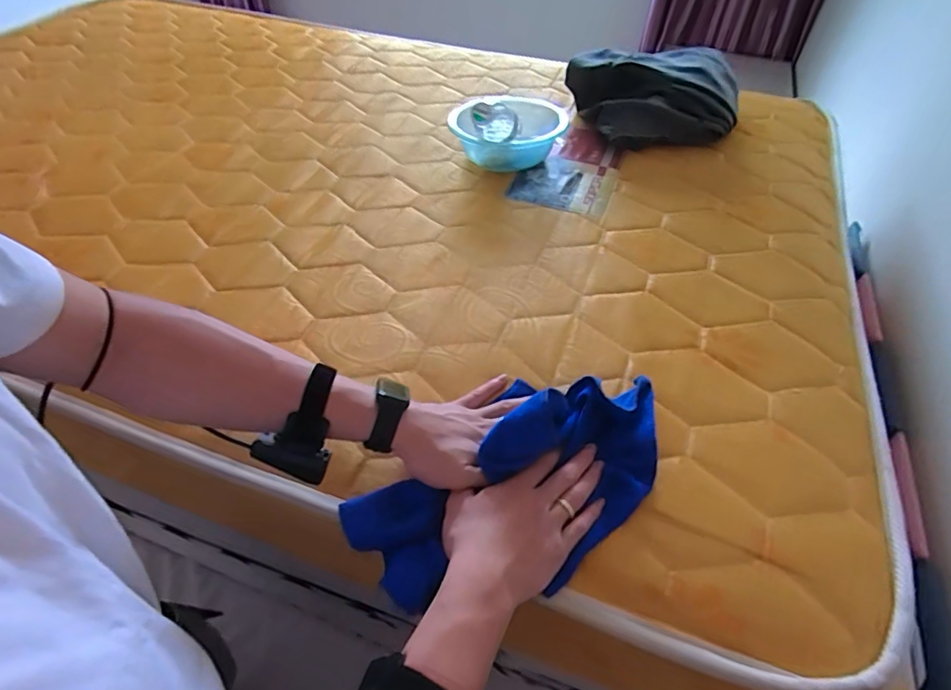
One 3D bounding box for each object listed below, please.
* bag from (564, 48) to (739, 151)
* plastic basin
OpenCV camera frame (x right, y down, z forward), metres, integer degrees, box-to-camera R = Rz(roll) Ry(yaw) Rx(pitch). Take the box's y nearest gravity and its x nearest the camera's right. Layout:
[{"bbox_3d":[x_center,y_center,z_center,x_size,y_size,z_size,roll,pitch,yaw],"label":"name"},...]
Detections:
[{"bbox_3d":[0.324,-0.460,0.975,0.287,0.097,0.222,2,49,4],"label":"bag"},{"bbox_3d":[0.056,-0.384,0.939,0.189,0.069,0.200,-1,48,1],"label":"plastic basin"}]

